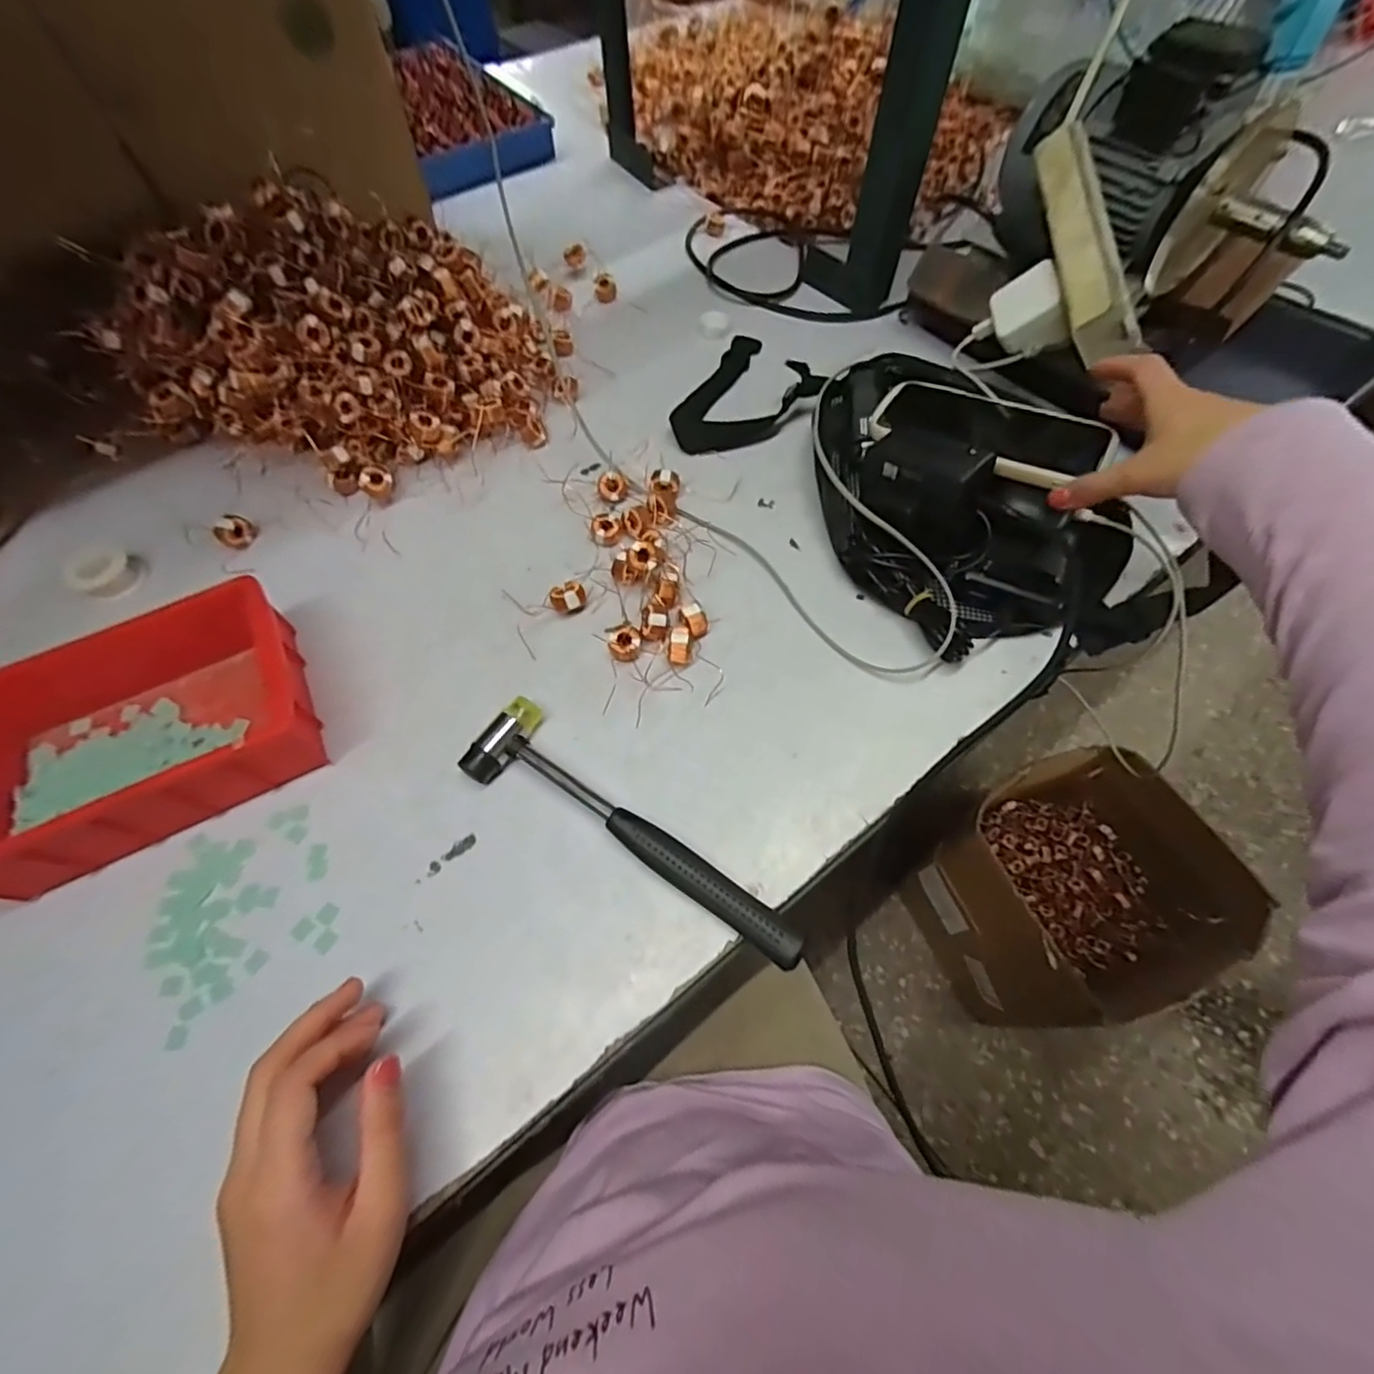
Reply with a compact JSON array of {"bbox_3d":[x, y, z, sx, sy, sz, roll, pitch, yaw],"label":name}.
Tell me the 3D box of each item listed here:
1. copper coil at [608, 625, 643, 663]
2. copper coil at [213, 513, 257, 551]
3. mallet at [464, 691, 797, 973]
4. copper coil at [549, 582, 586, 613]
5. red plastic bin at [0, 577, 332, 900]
[{"bbox_3d":[-0.045,-0.032,0.429,0.023,0.009,0.028,14,64,8],"label":"copper coil"},{"bbox_3d":[-0.374,-0.128,0.487,0.013,0.022,0.027,30,67,15],"label":"copper coil"},{"bbox_3d":[-0.036,0.091,0.361,0.233,0.026,0.057,33,68,16],"label":"mallet"},{"bbox_3d":[-0.090,-0.068,0.447,0.025,0.015,0.019,-32,67,-15],"label":"copper coil"},{"bbox_3d":[-0.350,0.031,0.385,0.204,0.073,0.137,-24,65,-11],"label":"red plastic bin"}]

